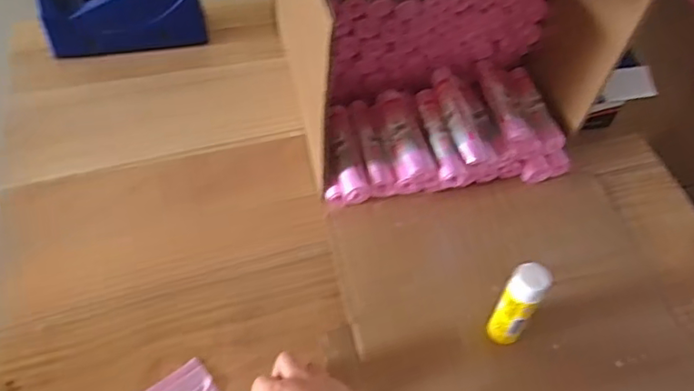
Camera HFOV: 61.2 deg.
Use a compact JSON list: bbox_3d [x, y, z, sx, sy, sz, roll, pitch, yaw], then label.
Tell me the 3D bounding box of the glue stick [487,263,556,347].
[{"bbox_3d":[0.156,0.103,0.544,0.033,0.113,0.033,31,60,18],"label":"glue stick"}]

